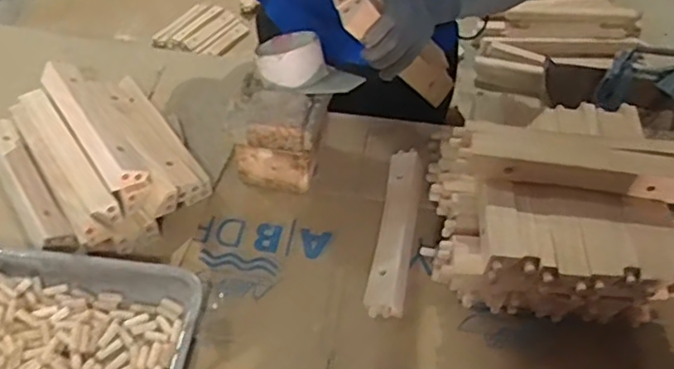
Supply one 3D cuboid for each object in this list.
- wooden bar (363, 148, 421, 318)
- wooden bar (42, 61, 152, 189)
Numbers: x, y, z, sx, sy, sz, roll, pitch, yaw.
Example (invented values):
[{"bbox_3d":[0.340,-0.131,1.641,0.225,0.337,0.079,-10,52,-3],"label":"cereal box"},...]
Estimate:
[{"bbox_3d":[0.081,0.059,0.838,0.050,0.028,0.255,10,51,5],"label":"wooden bar"},{"bbox_3d":[-0.326,-0.087,0.845,0.054,0.029,0.249,-29,58,-24],"label":"wooden bar"}]

